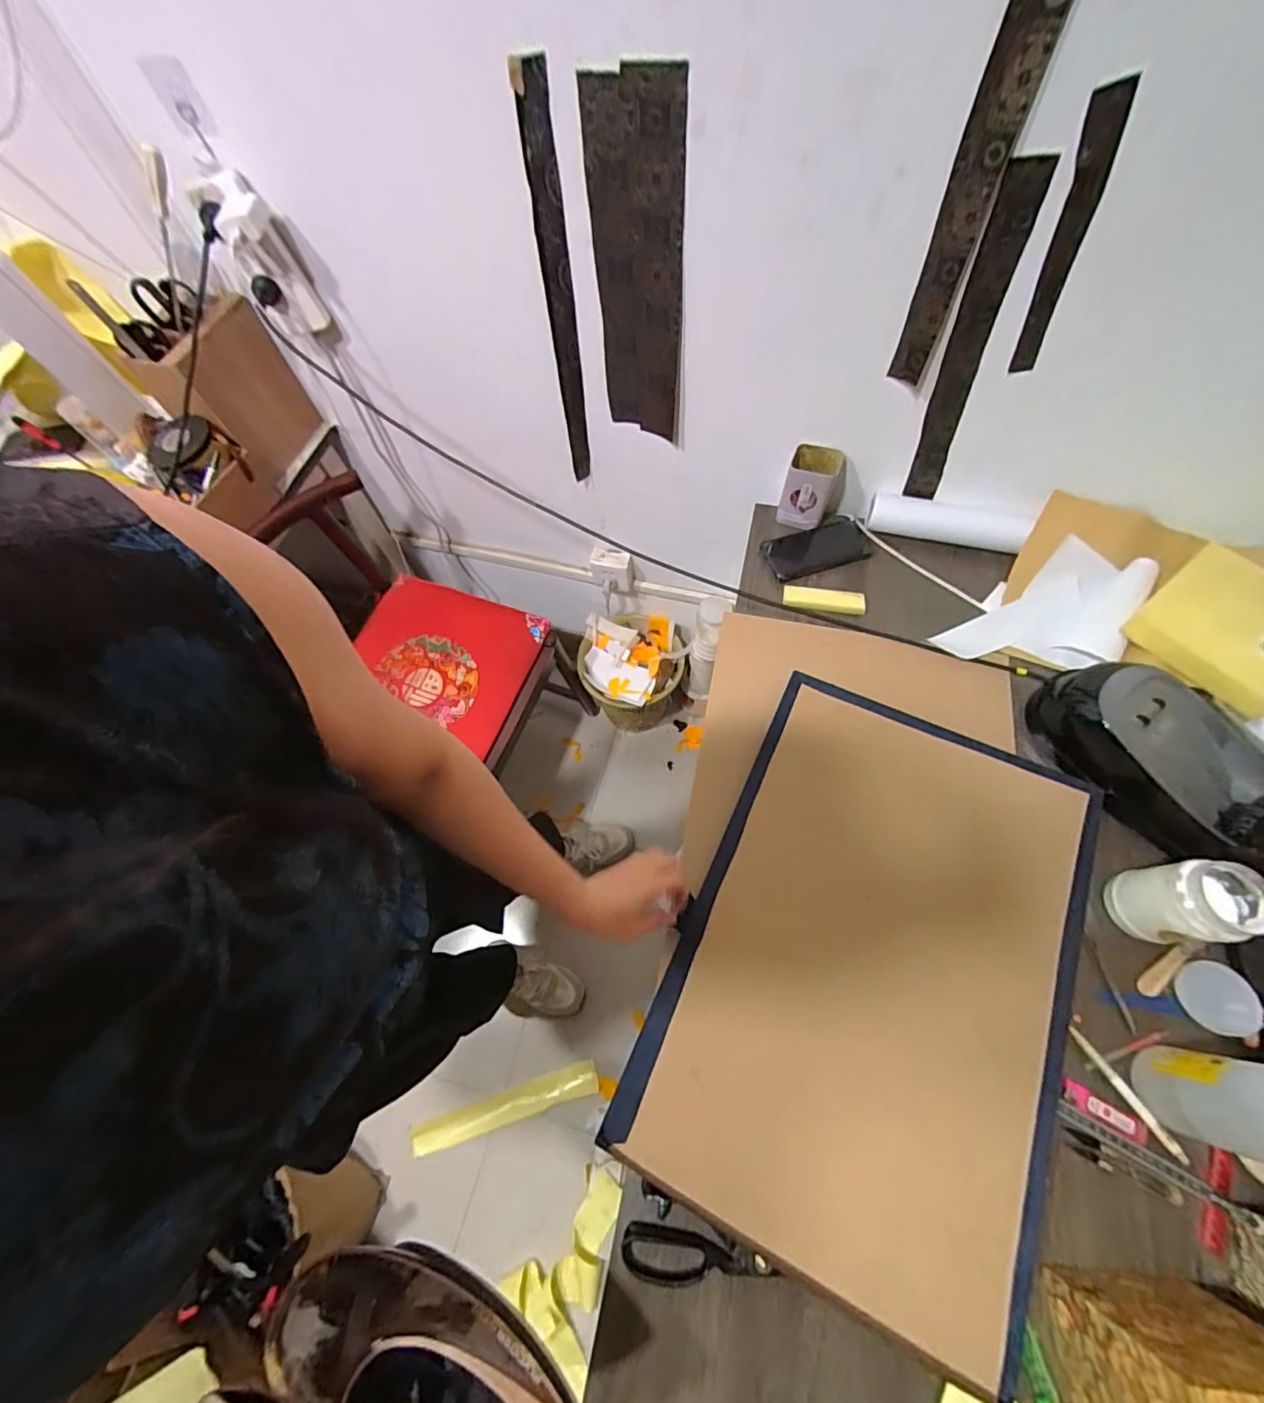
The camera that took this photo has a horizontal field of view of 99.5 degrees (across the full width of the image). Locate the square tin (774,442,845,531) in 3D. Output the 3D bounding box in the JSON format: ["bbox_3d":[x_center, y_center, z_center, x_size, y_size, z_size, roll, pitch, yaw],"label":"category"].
[{"bbox_3d":[0.280,-0.331,0.848,0.083,0.119,0.067,19,68,12],"label":"square tin"}]

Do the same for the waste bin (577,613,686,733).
[{"bbox_3d":[0.002,-0.041,1.429,0.259,0.305,0.249,-1,65,3],"label":"waste bin"}]

